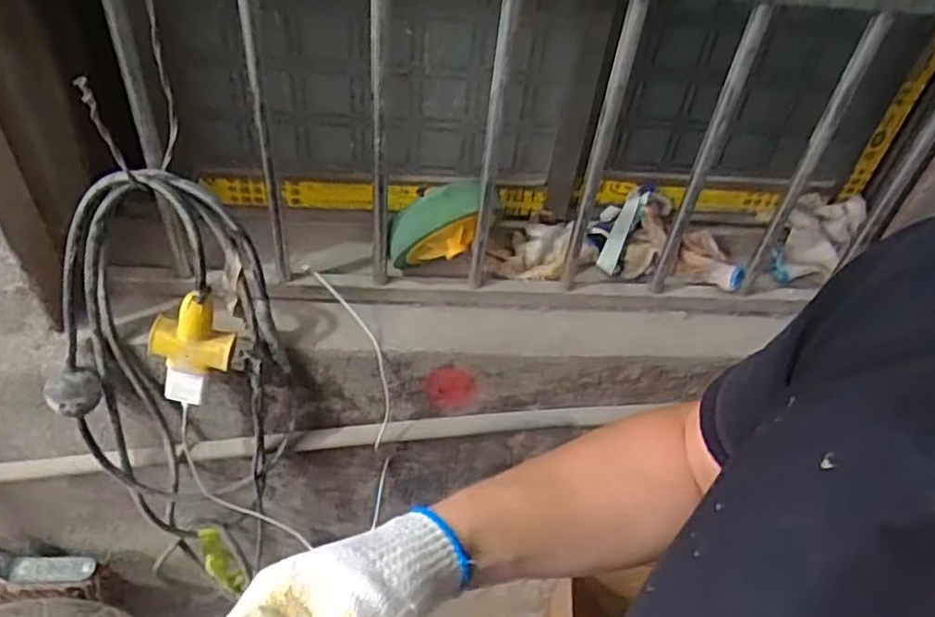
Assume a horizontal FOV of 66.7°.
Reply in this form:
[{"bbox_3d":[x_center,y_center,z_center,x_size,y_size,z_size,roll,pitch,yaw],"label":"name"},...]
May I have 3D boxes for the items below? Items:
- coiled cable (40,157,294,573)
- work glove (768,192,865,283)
[{"bbox_3d":[-0.347,0.113,0.868,0.244,0.621,0.098,-6,47,-14],"label":"coiled cable"},{"bbox_3d":[0.475,-0.099,0.968,0.084,0.063,0.153,31,49,21],"label":"work glove"}]

